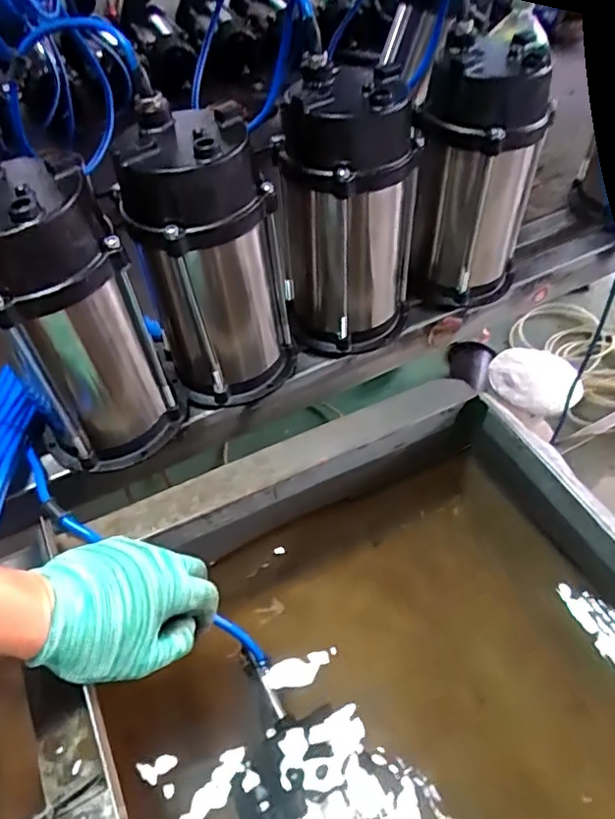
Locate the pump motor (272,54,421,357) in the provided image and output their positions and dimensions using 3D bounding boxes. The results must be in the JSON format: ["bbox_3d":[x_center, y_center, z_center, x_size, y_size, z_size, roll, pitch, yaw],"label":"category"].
[{"bbox_3d":[0.036,-0.185,0.599,0.116,0.256,0.109,-2,49,2],"label":"pump motor"}]

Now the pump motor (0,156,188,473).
[{"bbox_3d":[-0.200,-0.067,0.504,0.115,0.254,0.102,-34,55,-24],"label":"pump motor"}]

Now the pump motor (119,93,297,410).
[{"bbox_3d":[-0.085,-0.129,0.554,0.123,0.253,0.100,-18,50,-12],"label":"pump motor"}]

